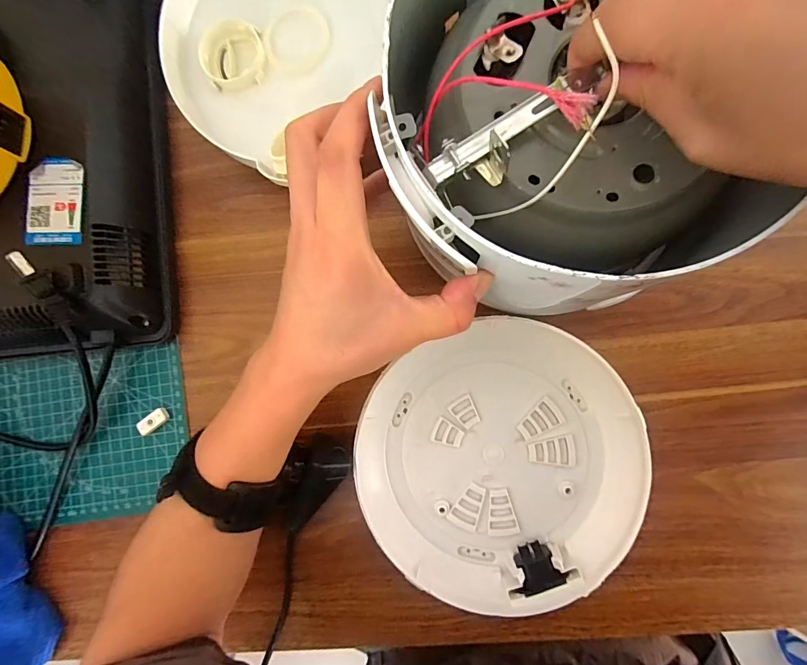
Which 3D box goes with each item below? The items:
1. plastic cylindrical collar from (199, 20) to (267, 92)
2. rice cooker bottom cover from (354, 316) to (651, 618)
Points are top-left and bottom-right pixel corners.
[{"bbox_3d":[-0.136,-0.223,0.334,0.050,0.011,0.055,0,86,5],"label":"plastic cylindrical collar"},{"bbox_3d":[0.071,0.096,0.310,0.194,0.036,0.194,-26,84,3],"label":"rice cooker bottom cover"}]

